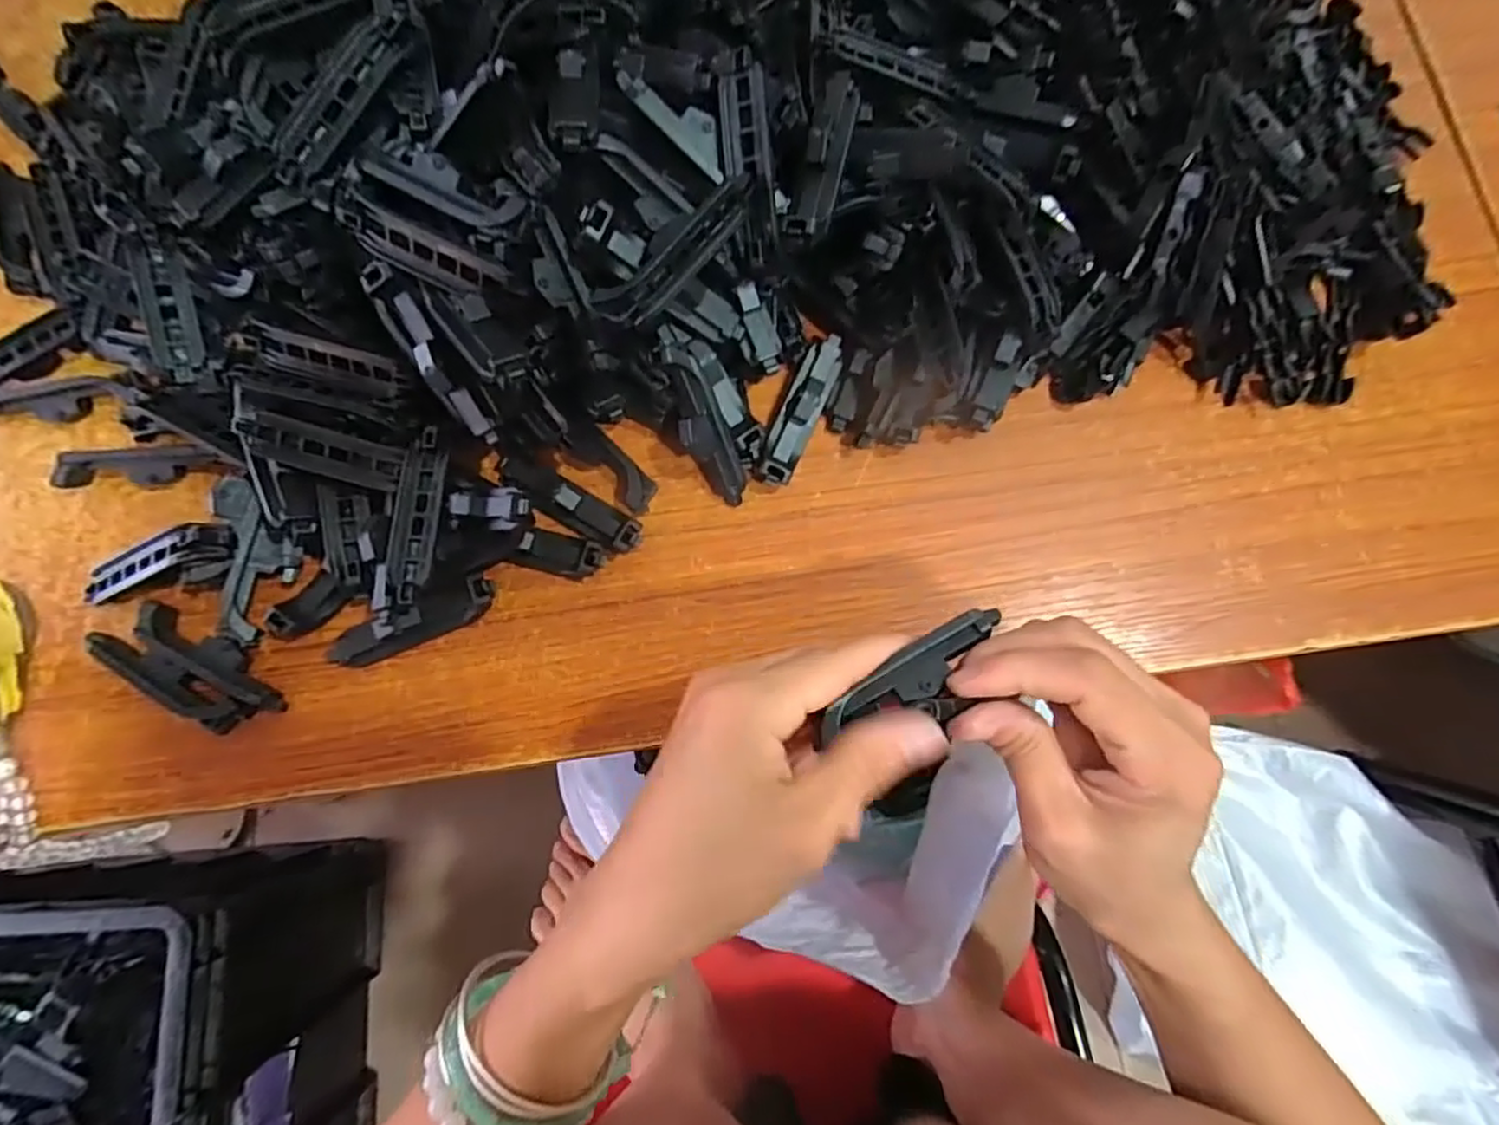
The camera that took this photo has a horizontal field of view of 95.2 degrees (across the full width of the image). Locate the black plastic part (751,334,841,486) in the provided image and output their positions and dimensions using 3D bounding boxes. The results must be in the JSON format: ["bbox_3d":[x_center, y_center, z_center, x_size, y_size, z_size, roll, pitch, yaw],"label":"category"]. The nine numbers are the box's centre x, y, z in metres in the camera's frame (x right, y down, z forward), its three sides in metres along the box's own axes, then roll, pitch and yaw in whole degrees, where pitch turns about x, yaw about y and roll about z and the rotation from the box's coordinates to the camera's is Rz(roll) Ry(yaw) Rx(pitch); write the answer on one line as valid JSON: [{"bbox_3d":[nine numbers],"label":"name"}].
[{"bbox_3d":[0.024,-0.070,0.318,0.018,0.017,0.075,24,79,5],"label":"black plastic part"}]

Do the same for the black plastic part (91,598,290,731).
[{"bbox_3d":[-0.237,0.046,0.293,0.078,0.016,0.033,26,79,6],"label":"black plastic part"}]

